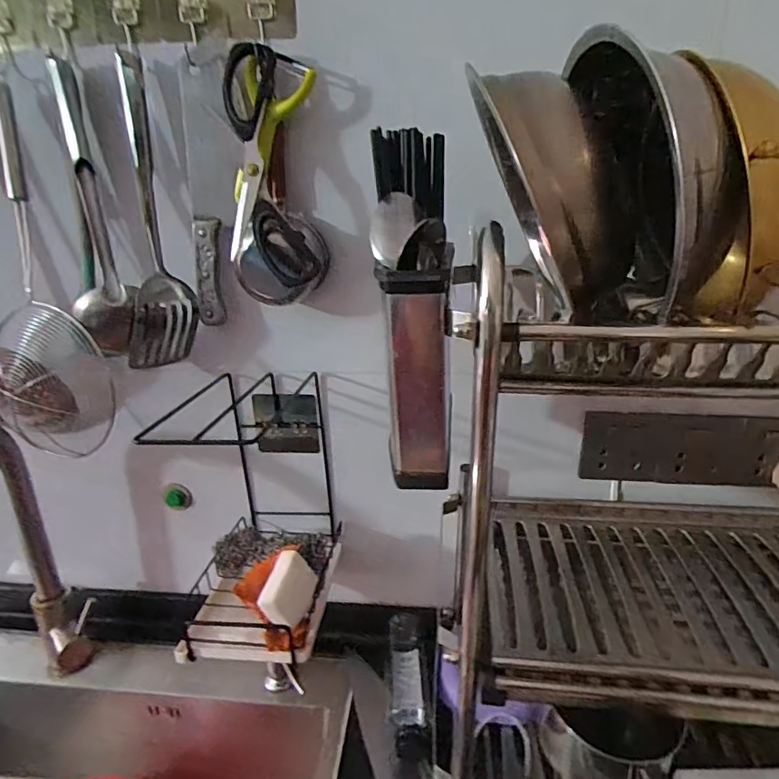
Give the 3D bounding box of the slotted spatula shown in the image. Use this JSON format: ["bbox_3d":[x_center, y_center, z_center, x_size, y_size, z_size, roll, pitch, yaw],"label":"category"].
[{"bbox_3d":[-0.254,-0.171,0.533,0.034,0.306,0.073,18,28,40],"label":"slotted spatula"}]

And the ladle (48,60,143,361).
[{"bbox_3d":[-0.303,-0.175,0.512,0.058,0.272,0.079,-12,24,-26],"label":"ladle"}]

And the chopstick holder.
[{"bbox_3d":[0.027,-0.010,0.362,0.045,0.152,0.061,9,23,25],"label":"chopstick holder"}]

